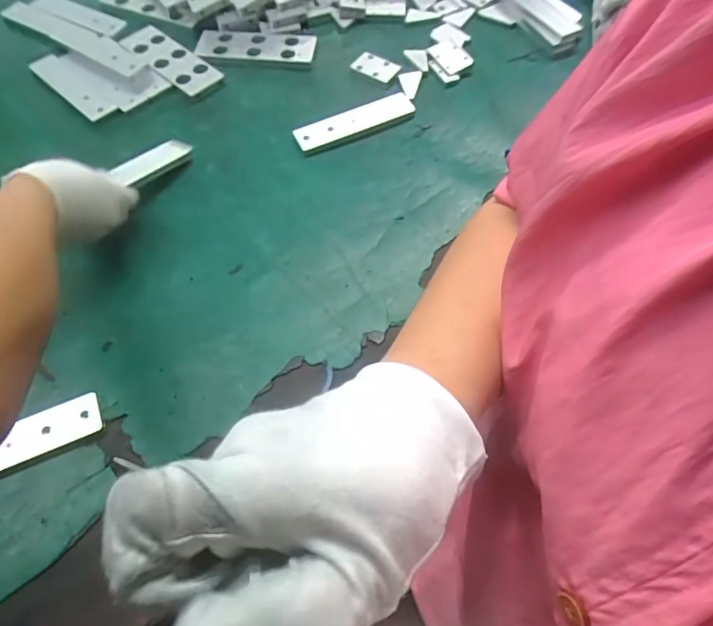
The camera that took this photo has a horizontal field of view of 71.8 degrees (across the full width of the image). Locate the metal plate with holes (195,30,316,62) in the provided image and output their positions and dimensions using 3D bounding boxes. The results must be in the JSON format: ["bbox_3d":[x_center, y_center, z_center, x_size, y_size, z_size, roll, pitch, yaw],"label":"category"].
[{"bbox_3d":[-0.146,-0.379,0.701,0.175,0.010,0.059,6,65,9],"label":"metal plate with holes"}]

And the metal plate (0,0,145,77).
[{"bbox_3d":[-0.396,-0.394,0.698,0.246,0.011,0.045,30,66,14],"label":"metal plate"}]

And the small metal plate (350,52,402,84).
[{"bbox_3d":[0.027,-0.336,0.673,0.059,0.007,0.036,26,78,-2],"label":"small metal plate"}]

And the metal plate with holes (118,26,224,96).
[{"bbox_3d":[-0.255,-0.353,0.681,0.153,0.011,0.061,40,68,17],"label":"metal plate with holes"}]

